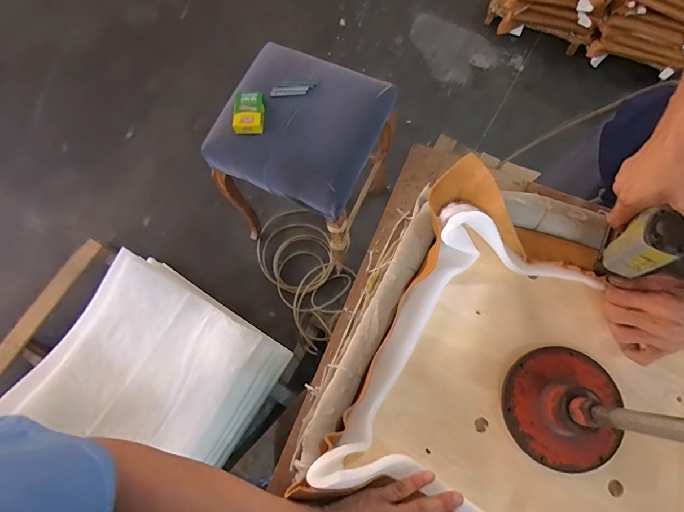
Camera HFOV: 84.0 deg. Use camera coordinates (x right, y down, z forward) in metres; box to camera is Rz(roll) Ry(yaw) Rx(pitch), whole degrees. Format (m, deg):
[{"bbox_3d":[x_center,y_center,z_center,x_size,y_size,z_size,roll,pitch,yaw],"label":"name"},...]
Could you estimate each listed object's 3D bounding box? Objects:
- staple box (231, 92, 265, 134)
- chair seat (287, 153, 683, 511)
[{"bbox_3d":[-0.259,-0.404,1.061,0.090,0.046,0.117,-1,74,1],"label":"staple box"},{"bbox_3d":[0.270,0.179,0.450,0.511,0.094,0.432,24,76,8],"label":"chair seat"}]

